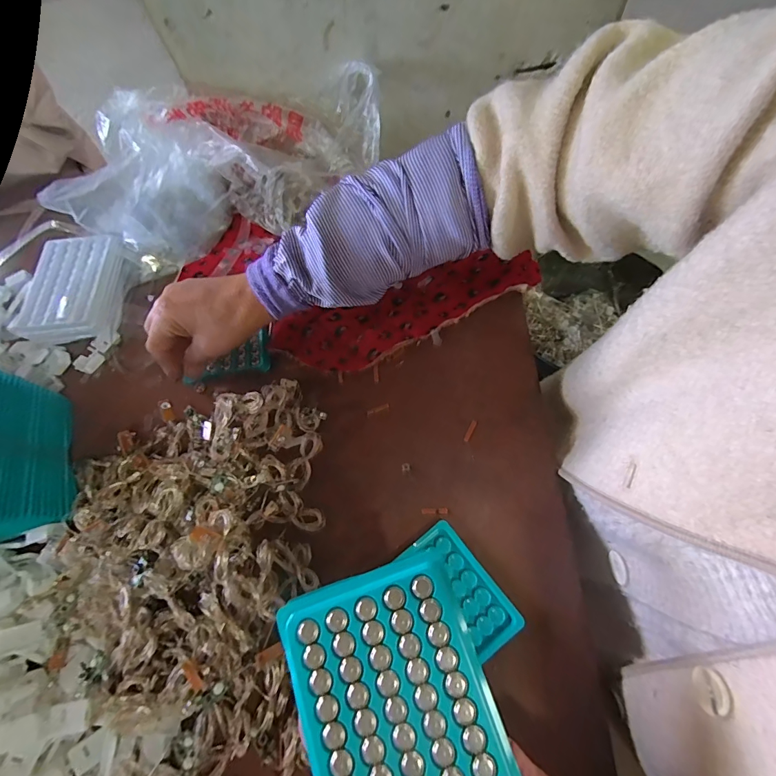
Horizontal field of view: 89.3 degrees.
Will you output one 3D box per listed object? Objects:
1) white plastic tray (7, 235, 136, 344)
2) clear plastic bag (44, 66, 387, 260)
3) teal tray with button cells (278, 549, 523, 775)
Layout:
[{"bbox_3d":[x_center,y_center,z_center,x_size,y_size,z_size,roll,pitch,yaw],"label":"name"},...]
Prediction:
[{"bbox_3d":[-0.366,-0.117,0.459,0.116,0.031,0.127,0,66,6],"label":"white plastic tray"},{"bbox_3d":[-0.179,-0.251,0.448,0.343,0.110,0.135,-15,69,-3],"label":"clear plastic bag"},{"bbox_3d":[0.006,0.158,0.192,0.088,0.011,0.128,-21,68,-7],"label":"teal tray with button cells"}]

